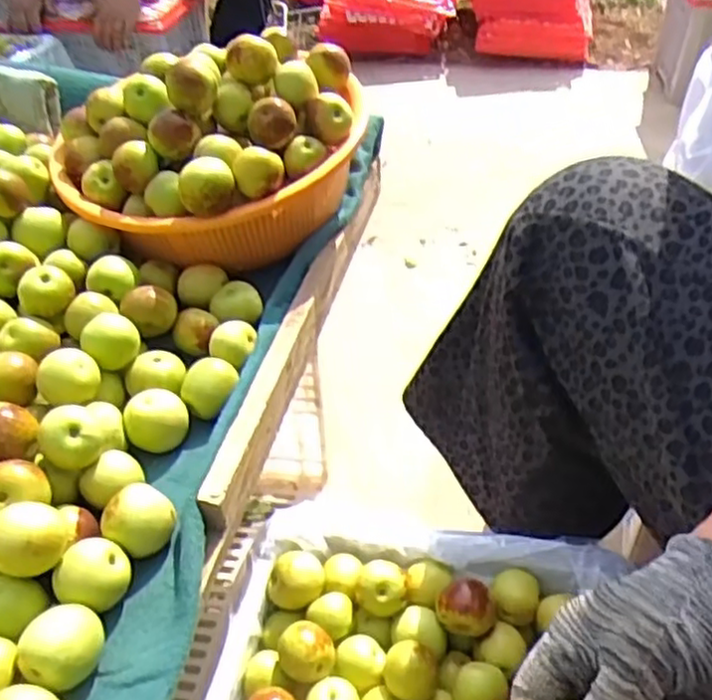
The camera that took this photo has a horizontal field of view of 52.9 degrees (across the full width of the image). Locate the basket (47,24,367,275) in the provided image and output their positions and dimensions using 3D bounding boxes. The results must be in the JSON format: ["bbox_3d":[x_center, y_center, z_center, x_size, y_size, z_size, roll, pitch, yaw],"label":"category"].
[{"bbox_3d":[-0.111,-0.165,0.583,0.230,0.133,0.195,-31,49,-29],"label":"basket"}]

